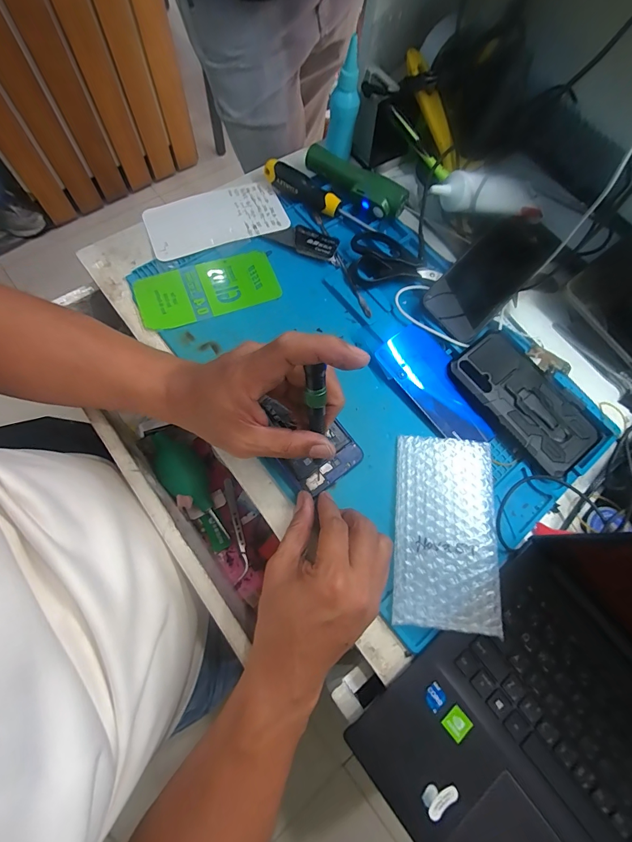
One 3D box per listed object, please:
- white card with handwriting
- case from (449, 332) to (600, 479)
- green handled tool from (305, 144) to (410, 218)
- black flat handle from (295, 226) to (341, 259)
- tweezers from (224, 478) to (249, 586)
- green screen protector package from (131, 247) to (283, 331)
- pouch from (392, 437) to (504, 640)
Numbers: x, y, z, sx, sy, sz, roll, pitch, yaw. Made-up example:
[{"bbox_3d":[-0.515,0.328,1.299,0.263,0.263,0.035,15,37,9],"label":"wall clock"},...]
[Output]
[{"bbox_3d":[-0.121,-0.246,0.429,0.161,0.010,0.086,-22,73,-10],"label":"white card with handwriting"},{"bbox_3d":[0.216,-0.020,0.368,0.075,0.010,0.153,-36,77,-12],"label":"case"},{"bbox_3d":[0.047,-0.293,0.433,0.132,0.027,0.030,37,75,9],"label":"green handled tool"},{"bbox_3d":[-0.001,-0.210,0.422,0.054,0.008,0.032,18,73,4],"label":"black flat handle"},{"bbox_3d":[-0.094,0.126,0.417,0.018,0.012,0.118,-8,72,-8],"label":"tweezers"},{"bbox_3d":[-0.121,-0.147,0.398,0.153,0.008,0.072,-19,75,-7],"label":"green screen protector package"},{"bbox_3d":[0.120,0.097,0.324,0.089,0.011,0.168,7,73,0],"label":"pouch"}]

